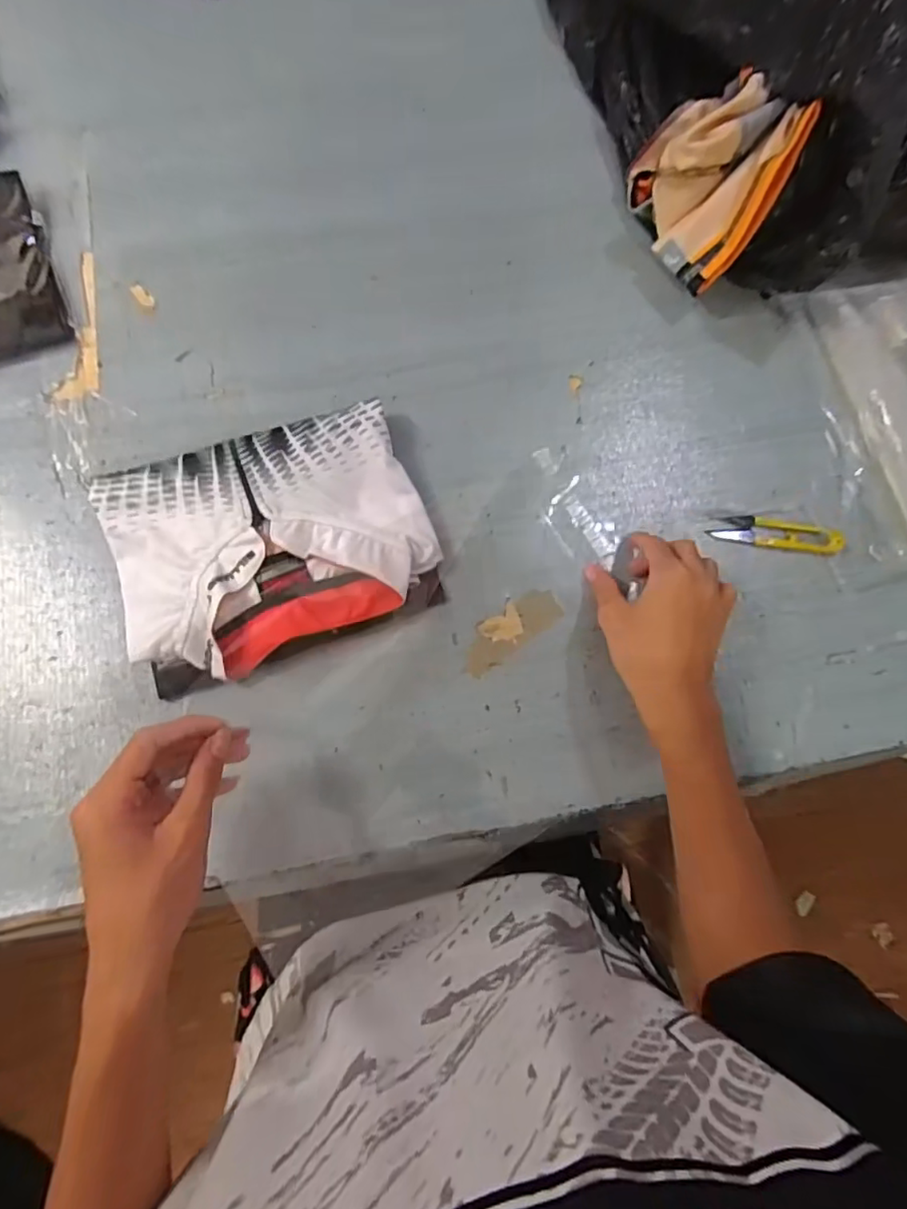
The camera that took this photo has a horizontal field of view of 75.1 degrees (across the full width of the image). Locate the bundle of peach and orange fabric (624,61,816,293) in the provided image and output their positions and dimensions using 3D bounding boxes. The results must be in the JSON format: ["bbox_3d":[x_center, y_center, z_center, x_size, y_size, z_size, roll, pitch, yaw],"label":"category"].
[{"bbox_3d":[0.222,-0.380,0.520,0.125,0.100,0.182,26,76,5],"label":"bundle of peach and orange fabric"}]

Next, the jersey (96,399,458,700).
[{"bbox_3d":[-0.137,-0.046,0.451,0.225,0.038,0.169,-18,77,-6],"label":"jersey"}]

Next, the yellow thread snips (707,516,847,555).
[{"bbox_3d":[0.263,-0.059,0.477,0.106,0.009,0.030,4,75,-1],"label":"yellow thread snips"}]

